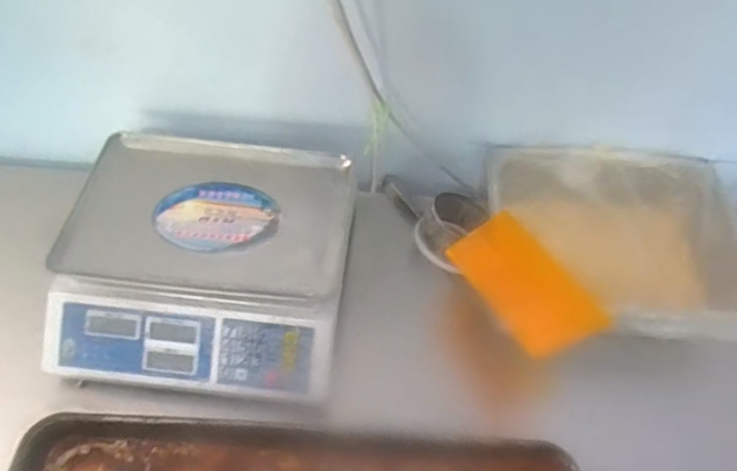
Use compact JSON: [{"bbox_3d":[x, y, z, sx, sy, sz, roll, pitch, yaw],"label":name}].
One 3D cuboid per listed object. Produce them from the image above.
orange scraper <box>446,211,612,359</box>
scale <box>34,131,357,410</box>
[{"bbox_3d":[0.186,0.056,0.698,0.110,0.007,0.179,-26,60,-19],"label":"orange scraper"},{"bbox_3d":[-0.195,0.032,0.740,0.340,0.113,0.312,6,54,1],"label":"scale"}]

